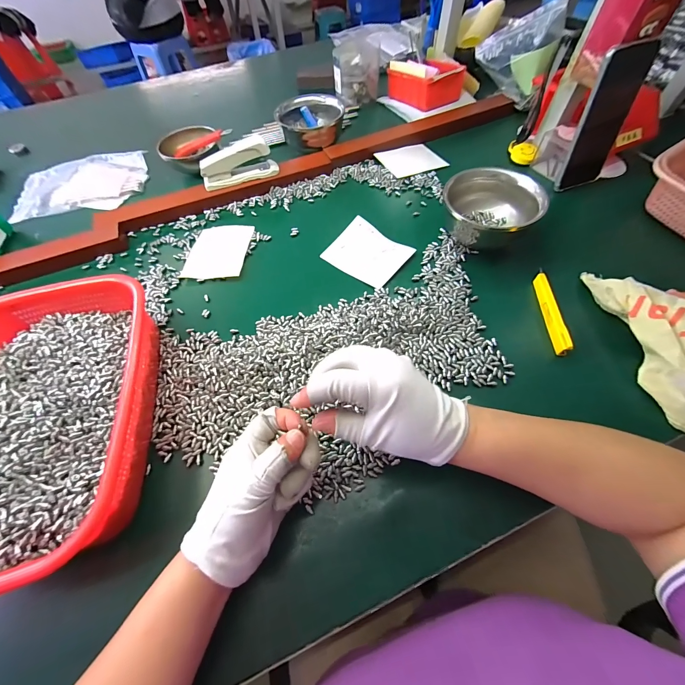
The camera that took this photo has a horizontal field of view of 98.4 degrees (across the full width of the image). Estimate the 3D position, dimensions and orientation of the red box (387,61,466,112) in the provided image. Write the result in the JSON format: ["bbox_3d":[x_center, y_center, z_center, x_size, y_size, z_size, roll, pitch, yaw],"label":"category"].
[{"bbox_3d":[0.171,-0.540,0.613,0.096,0.055,0.142,-27,61,-12],"label":"red box"}]

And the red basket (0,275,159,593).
[{"bbox_3d":[-0.299,0.059,0.302,0.209,0.068,0.316,-15,59,-5],"label":"red basket"}]

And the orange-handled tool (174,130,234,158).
[{"bbox_3d":[-0.252,-0.366,0.540,0.117,0.017,0.020,-12,57,16],"label":"orange-handled tool"}]

